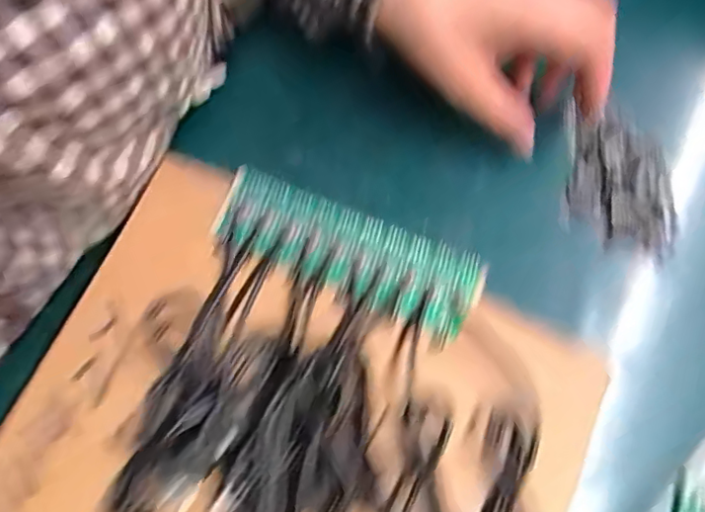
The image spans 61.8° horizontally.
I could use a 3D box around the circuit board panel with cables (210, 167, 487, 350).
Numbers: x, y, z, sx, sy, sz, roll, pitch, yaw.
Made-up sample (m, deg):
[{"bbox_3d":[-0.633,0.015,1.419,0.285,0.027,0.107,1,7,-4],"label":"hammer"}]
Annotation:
[{"bbox_3d":[-0.003,-0.002,0.307,0.137,0.005,0.047,22,76,5],"label":"circuit board panel with cables"}]

